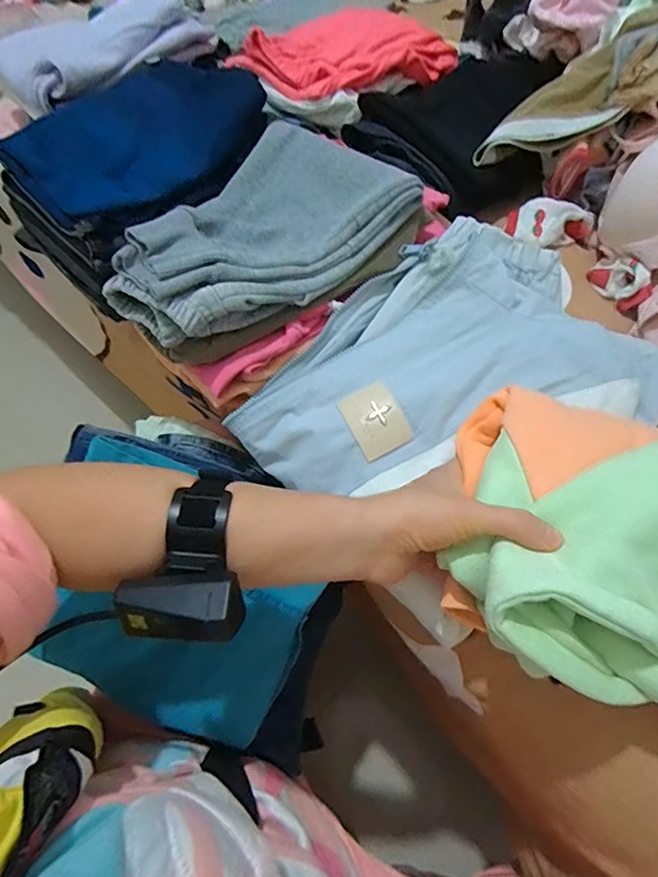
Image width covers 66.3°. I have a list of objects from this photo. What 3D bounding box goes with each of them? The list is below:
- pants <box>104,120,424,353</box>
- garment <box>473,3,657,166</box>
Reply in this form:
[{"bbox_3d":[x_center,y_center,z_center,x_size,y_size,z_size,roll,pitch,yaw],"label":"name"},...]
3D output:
[{"bbox_3d":[-0.067,-0.194,0.494,0.184,0.070,0.287,39,69,23],"label":"pants"},{"bbox_3d":[0.301,-0.376,0.527,0.278,0.055,0.146,-7,55,31],"label":"garment"}]

